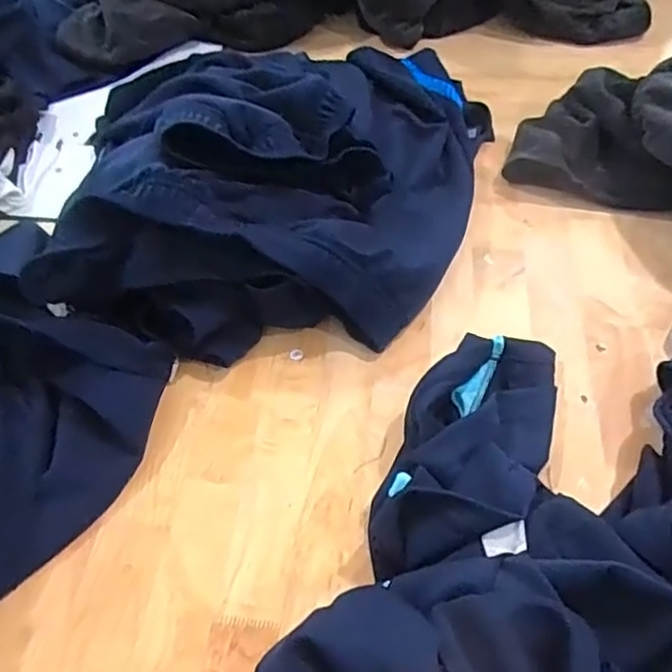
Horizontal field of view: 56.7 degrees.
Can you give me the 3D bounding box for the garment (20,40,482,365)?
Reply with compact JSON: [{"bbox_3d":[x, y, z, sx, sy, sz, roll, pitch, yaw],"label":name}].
[{"bbox_3d":[-0.026,-0.200,0.664,0.331,0.154,0.532,12,53,14],"label":"garment"}]

